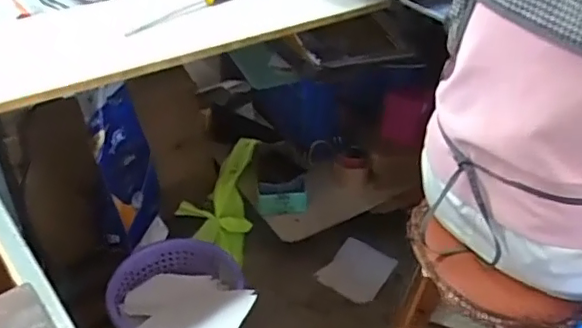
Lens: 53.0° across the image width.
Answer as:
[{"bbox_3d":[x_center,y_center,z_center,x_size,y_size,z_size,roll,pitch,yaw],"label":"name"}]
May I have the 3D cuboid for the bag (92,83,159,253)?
[{"bbox_3d":[-0.385,0.022,1.362,0.072,0.395,0.223,4,39,1],"label":"bag"}]

